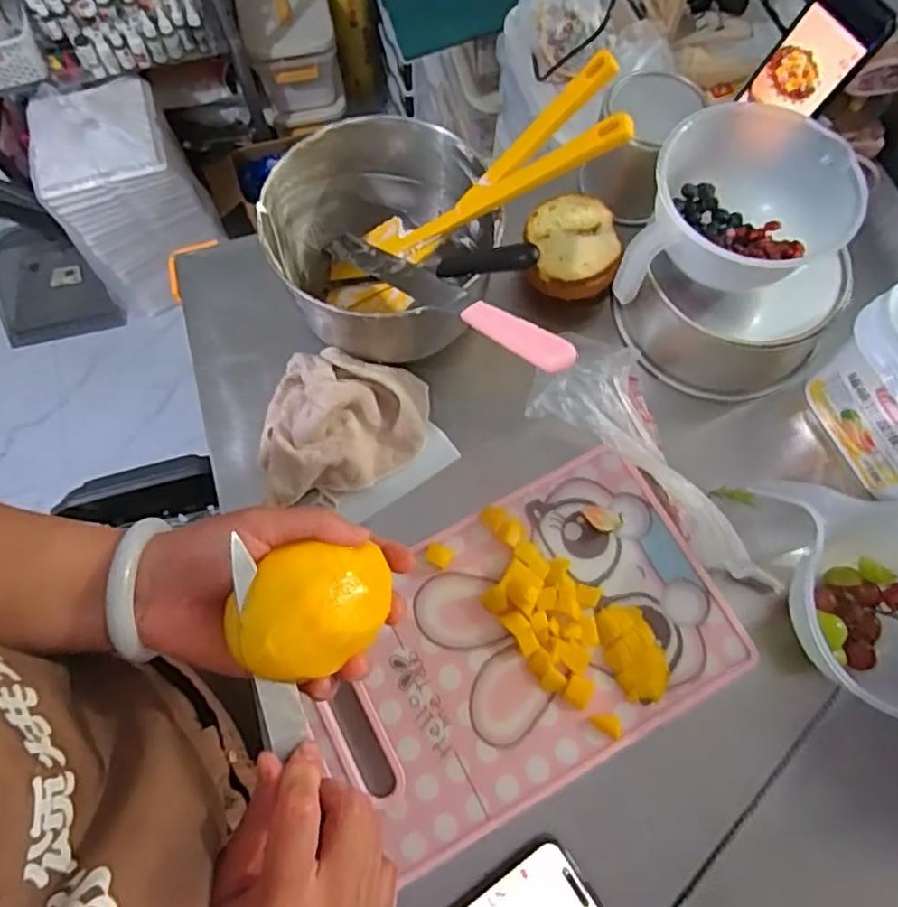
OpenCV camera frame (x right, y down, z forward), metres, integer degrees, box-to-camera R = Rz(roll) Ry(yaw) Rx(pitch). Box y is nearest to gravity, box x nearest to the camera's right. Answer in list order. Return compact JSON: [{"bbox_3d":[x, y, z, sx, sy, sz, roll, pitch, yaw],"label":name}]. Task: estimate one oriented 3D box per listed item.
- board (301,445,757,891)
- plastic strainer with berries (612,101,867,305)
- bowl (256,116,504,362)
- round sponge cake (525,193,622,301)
[{"bbox_3d":[0.059,0.161,0.538,0.342,0.018,0.218,-27,74,-8],"label":"board"},{"bbox_3d":[0.245,-0.196,0.541,0.153,0.075,0.160,22,72,8],"label":"plastic strainer with berries"},{"bbox_3d":[-0.062,-0.188,0.591,0.195,0.117,0.195,0,70,0],"label":"bowl"},{"bbox_3d":[0.120,-0.205,0.641,0.084,0.046,0.088,0,70,0],"label":"round sponge cake"}]

